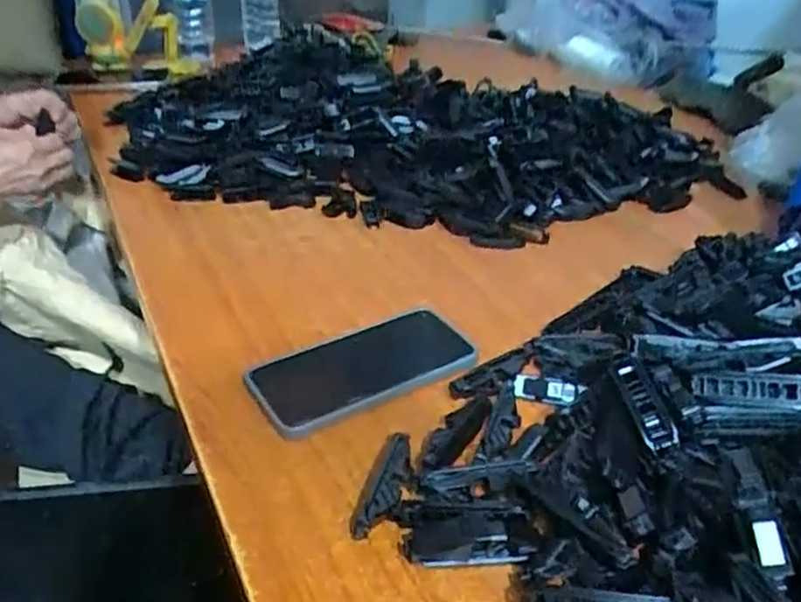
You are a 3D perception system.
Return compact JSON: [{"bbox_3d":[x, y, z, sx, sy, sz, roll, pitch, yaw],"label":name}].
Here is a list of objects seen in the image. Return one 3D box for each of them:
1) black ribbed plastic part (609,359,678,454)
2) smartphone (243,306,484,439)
[{"bbox_3d":[0.153,0.062,0.442,0.019,0.010,0.080,0,34,-5],"label":"black ribbed plastic part"},{"bbox_3d":[-0.028,0.047,0.513,0.163,0.007,0.083,-18,39,-29],"label":"smartphone"}]

